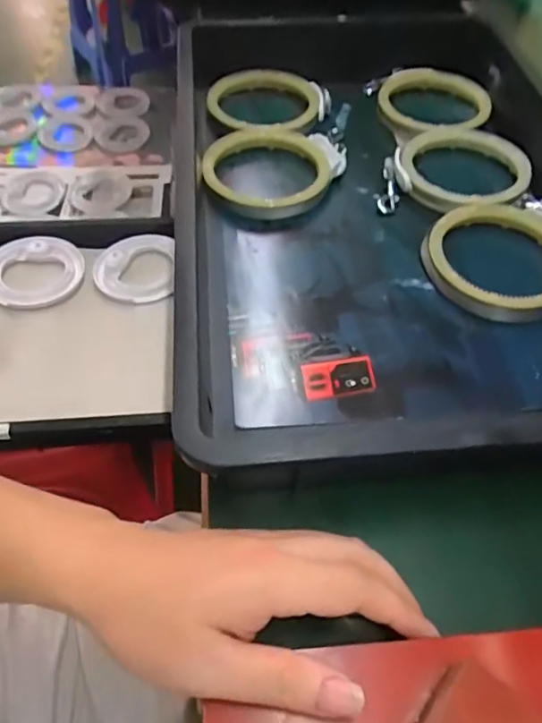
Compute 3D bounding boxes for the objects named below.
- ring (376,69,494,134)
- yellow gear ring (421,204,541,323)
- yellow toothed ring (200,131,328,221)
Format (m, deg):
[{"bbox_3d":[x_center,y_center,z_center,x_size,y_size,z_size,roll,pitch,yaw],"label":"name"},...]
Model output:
[{"bbox_3d":[0.187,-0.298,0.636,0.123,0.023,0.134,11,55,8],"label":"ring"},{"bbox_3d":[0.199,-0.088,0.477,0.121,0.024,0.117,0,54,0],"label":"yellow gear ring"},{"bbox_3d":[-0.004,-0.189,0.547,0.119,0.026,0.121,0,54,0],"label":"yellow toothed ring"}]

